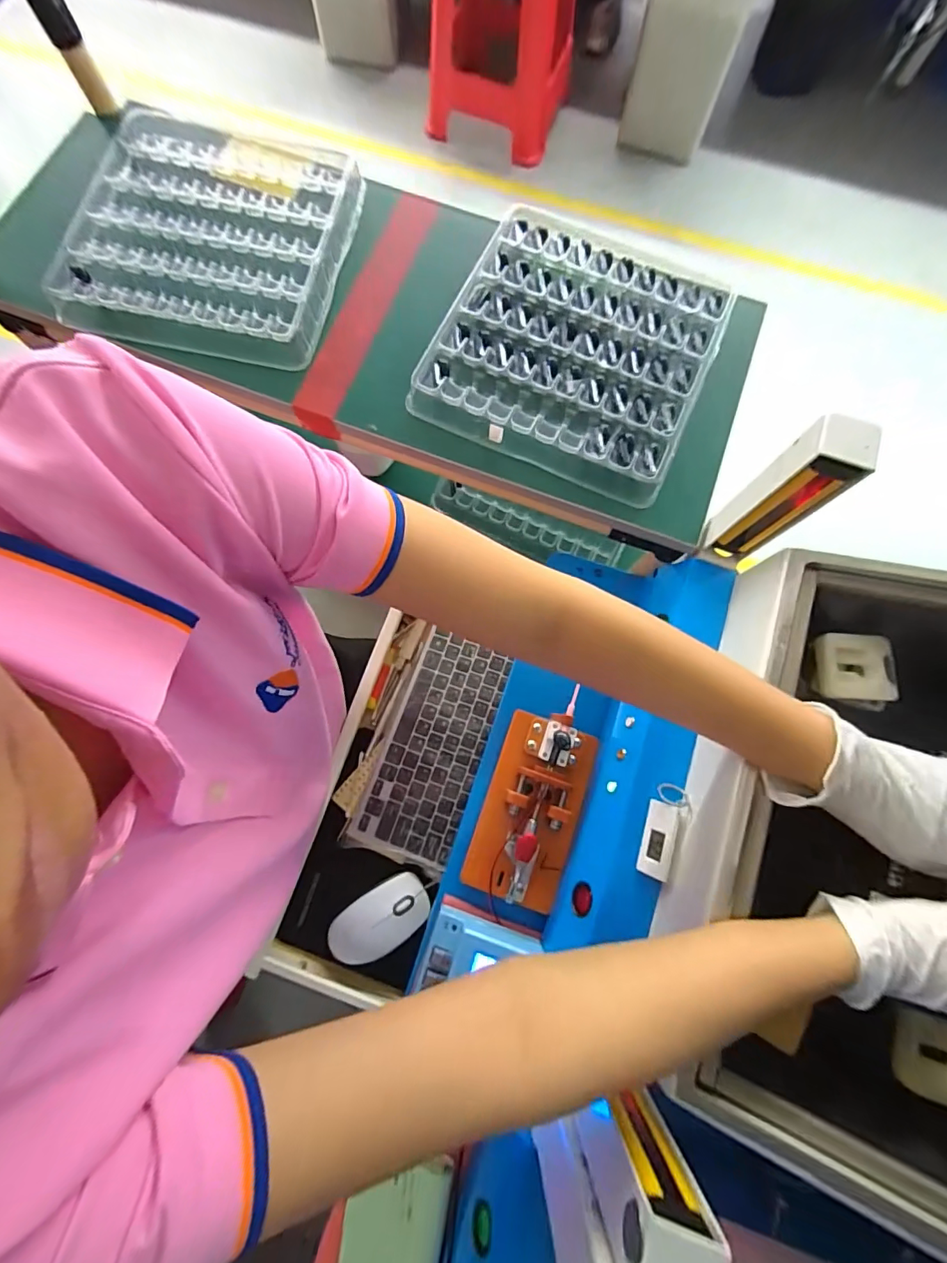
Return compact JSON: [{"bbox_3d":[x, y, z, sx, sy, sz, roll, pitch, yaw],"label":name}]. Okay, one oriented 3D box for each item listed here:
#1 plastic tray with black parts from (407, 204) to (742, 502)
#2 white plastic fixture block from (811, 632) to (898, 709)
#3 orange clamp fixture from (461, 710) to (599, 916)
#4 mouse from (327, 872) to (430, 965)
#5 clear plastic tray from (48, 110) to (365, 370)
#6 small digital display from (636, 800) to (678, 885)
[{"bbox_3d":[0.102,-0.280,0.459,0.247,0.026,0.252,24,78,4],"label":"plastic tray with black parts"},{"bbox_3d":[0.297,0.030,0.367,0.054,0.018,0.053,8,77,1],"label":"white plastic fixture block"},{"bbox_3d":[0.058,0.168,0.443,0.090,0.046,0.168,20,78,3],"label":"orange clamp fixture"},{"bbox_3d":[-0.097,0.297,0.485,0.098,0.033,0.054,-29,79,-7],"label":"mouse"},{"bbox_3d":[-0.265,-0.406,0.483,0.254,0.026,0.280,10,77,1],"label":"clear plastic tray"},{"bbox_3d":[0.151,0.169,0.380,0.024,0.013,0.057,6,74,40],"label":"small digital display"}]

